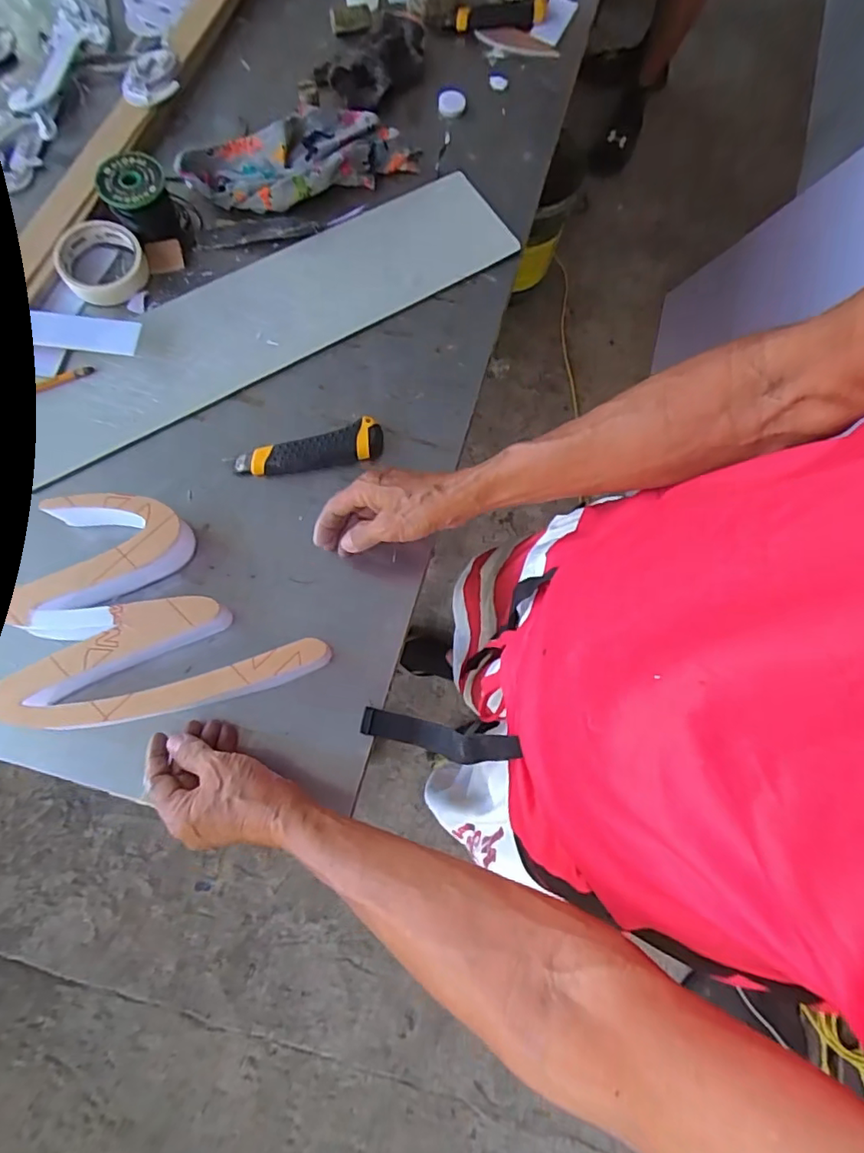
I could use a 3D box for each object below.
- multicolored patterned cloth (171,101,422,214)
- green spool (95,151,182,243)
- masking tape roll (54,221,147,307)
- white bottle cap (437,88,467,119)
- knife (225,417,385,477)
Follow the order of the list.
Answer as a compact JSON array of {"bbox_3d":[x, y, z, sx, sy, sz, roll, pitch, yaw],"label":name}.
[{"bbox_3d":[-0.156,-0.500,0.665,0.277,0.044,0.103,-19,78,-10],"label":"multicolored patterned cloth"},{"bbox_3d":[-0.320,-0.410,0.616,0.067,0.065,0.063,1,76,-4],"label":"green spool"},{"bbox_3d":[-0.365,-0.347,0.617,0.089,0.034,0.089,1,76,-4],"label":"masking tape roll"},{"bbox_3d":[0.026,-0.620,0.730,0.037,0.013,0.037,1,76,-4],"label":"white bottle cap"},{"bbox_3d":[-0.129,-0.133,0.580,0.155,0.020,0.040,-10,77,-7],"label":"knife"}]

